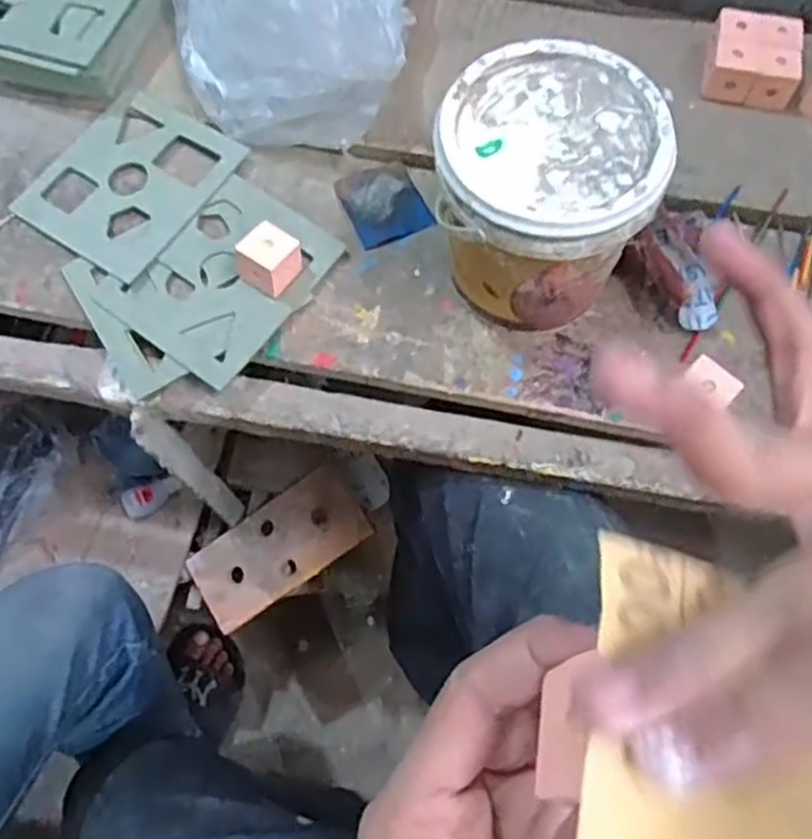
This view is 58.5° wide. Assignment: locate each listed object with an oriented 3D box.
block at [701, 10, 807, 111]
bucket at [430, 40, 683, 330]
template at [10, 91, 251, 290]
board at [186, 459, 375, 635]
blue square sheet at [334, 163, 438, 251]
[{"bbox_3d":[0.263,-0.272,0.551,0.062,0.033,0.063,14,71,4],"label":"block"},{"bbox_3d":[0.081,-0.127,0.444,0.118,0.132,0.120,0,70,-1],"label":"bucket"},{"bbox_3d":[-0.200,-0.173,0.528,0.119,0.004,0.134,32,75,14],"label":"template"},{"bbox_3d":[-0.132,0.131,0.753,0.188,0.016,0.090,-36,71,3],"label":"board"},{"bbox_3d":[-0.017,-0.158,0.526,0.054,0.006,0.067,-23,73,-9],"label":"blue square sheet"}]

